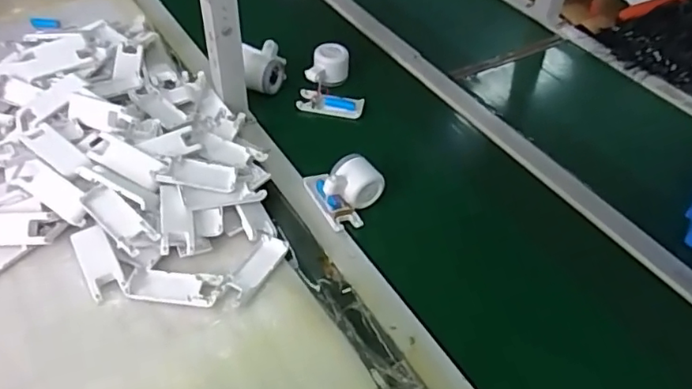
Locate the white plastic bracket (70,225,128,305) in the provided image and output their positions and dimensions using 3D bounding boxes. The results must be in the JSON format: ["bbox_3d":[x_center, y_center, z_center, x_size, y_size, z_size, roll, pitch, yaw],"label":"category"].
[{"bbox_3d":[-0.290,0.079,0.659,0.042,0.009,0.098,-28,64,-9],"label":"white plastic bracket"}]

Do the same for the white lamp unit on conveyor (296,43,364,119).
[{"bbox_3d":[-0.023,-0.193,0.933,0.101,0.050,0.127,3,46,-3],"label":"white lamp unit on conveyor"}]

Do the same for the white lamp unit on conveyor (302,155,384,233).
[{"bbox_3d":[0.000,-0.010,0.751,0.084,0.055,0.098,-20,51,-24],"label":"white lamp unit on conveyor"}]

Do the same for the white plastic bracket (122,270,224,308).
[{"bbox_3d":[-0.197,0.106,0.645,0.106,0.015,0.038,8,46,2],"label":"white plastic bracket"}]

